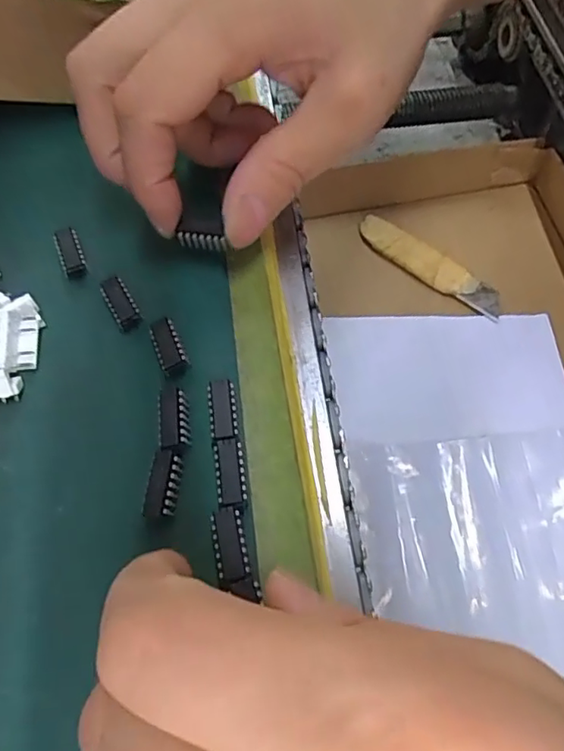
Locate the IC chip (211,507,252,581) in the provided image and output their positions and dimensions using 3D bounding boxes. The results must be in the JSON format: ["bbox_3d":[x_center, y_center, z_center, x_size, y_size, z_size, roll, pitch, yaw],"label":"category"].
[{"bbox_3d":[-0.014,0.046,0.153,0.008,0.005,0.018,-11,63,-6],"label":"IC chip"}]

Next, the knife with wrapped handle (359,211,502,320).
[{"bbox_3d":[0.087,-0.066,0.335,0.095,0.008,0.020,38,69,17],"label":"knife with wrapped handle"}]

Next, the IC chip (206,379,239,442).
[{"bbox_3d":[-0.017,0.011,0.170,0.008,0.007,0.018,-6,63,-4],"label":"IC chip"}]

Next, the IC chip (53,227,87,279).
[{"bbox_3d":[-0.077,-0.044,0.206,0.009,0.007,0.019,-19,64,-10],"label":"IC chip"}]

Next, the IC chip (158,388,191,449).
[{"bbox_3d":[-0.032,0.013,0.171,0.009,0.005,0.018,-8,63,-4],"label":"IC chip"}]

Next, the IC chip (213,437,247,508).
[{"bbox_3d":[-0.014,0.028,0.162,0.008,0.006,0.019,-7,63,-4],"label":"IC chip"}]

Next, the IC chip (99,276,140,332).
[{"bbox_3d":[-0.055,-0.025,0.193,0.009,0.004,0.020,-28,66,-14],"label":"IC chip"}]

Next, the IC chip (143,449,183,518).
[{"bbox_3d":[-0.033,0.031,0.162,0.009,0.005,0.019,4,63,1],"label":"IC chip"}]

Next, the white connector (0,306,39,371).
[{"bbox_3d":[-0.087,-0.012,0.189,0.012,0.009,0.023,-9,63,-5],"label":"white connector"}]

